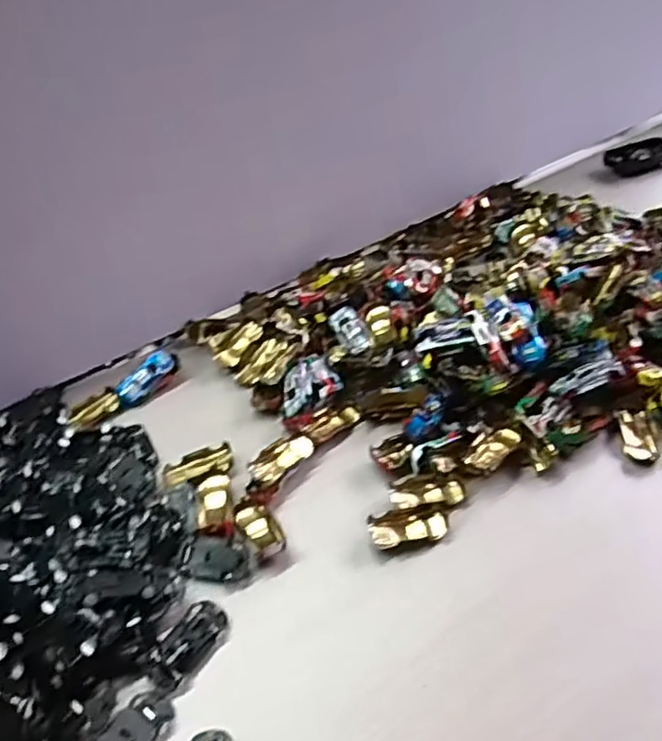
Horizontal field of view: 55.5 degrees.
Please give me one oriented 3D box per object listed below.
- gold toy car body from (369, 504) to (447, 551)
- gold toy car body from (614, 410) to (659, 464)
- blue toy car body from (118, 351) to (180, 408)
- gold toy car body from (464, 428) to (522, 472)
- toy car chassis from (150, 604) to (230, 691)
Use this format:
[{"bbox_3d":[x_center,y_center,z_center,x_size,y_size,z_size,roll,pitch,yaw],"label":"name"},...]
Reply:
[{"bbox_3d":[0.062,0.123,0.500,0.063,0.015,0.032,-7,42,-1],"label":"gold toy car body"},{"bbox_3d":[0.269,0.057,0.551,0.030,0.011,0.056,2,42,9],"label":"gold toy car body"},{"bbox_3d":[-0.189,0.009,0.649,0.026,0.021,0.071,29,65,33],"label":"blue toy car body"},{"bbox_3d":[0.137,0.069,0.540,0.027,0.017,0.061,29,53,33],"label":"gold toy car body"},{"bbox_3d":[-0.101,0.191,0.445,0.030,0.014,0.061,26,51,31],"label":"toy car chassis"}]

